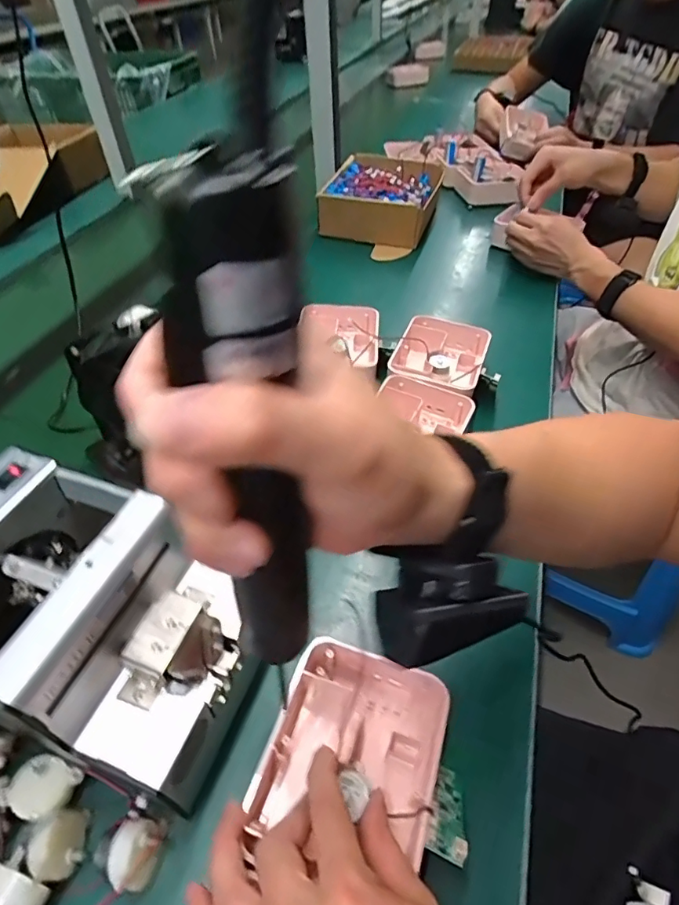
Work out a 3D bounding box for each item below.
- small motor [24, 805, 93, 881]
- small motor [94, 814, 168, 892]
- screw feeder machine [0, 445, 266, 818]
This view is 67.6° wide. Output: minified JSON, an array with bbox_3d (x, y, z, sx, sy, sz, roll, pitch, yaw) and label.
[{"bbox_3d":[-0.162,0.226,0.294,0.024,0.028,0.033,-9,47,-10],"label":"small motor"},{"bbox_3d":[-0.118,0.230,0.295,0.032,0.037,0.032,-1,45,1],"label":"small motor"},{"bbox_3d":[-0.147,0.104,0.309,0.179,0.128,0.128,16,48,16],"label":"screw feeder machine"}]

